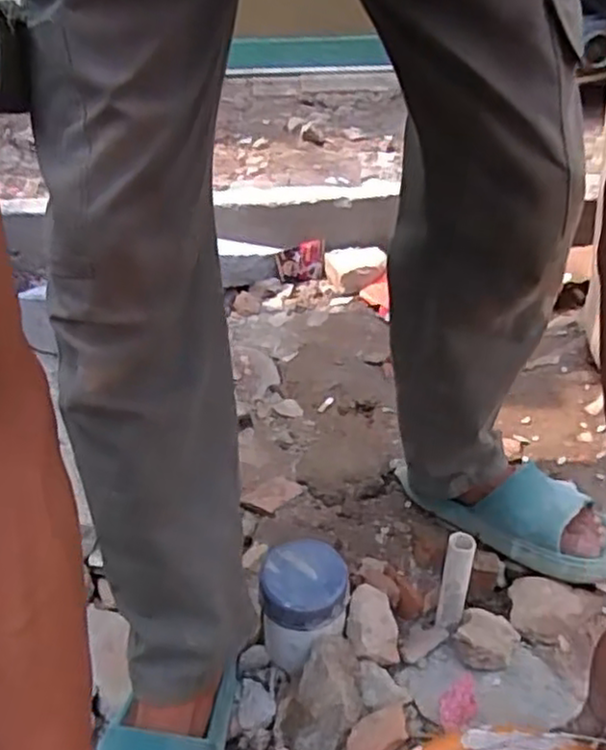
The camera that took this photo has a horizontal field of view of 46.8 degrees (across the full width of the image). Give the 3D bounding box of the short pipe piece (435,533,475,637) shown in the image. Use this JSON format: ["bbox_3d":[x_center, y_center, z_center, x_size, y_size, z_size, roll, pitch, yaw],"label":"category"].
[{"bbox_3d":[0.158,0.223,0.732,0.030,0.144,0.021,9,40,10],"label":"short pipe piece"}]

